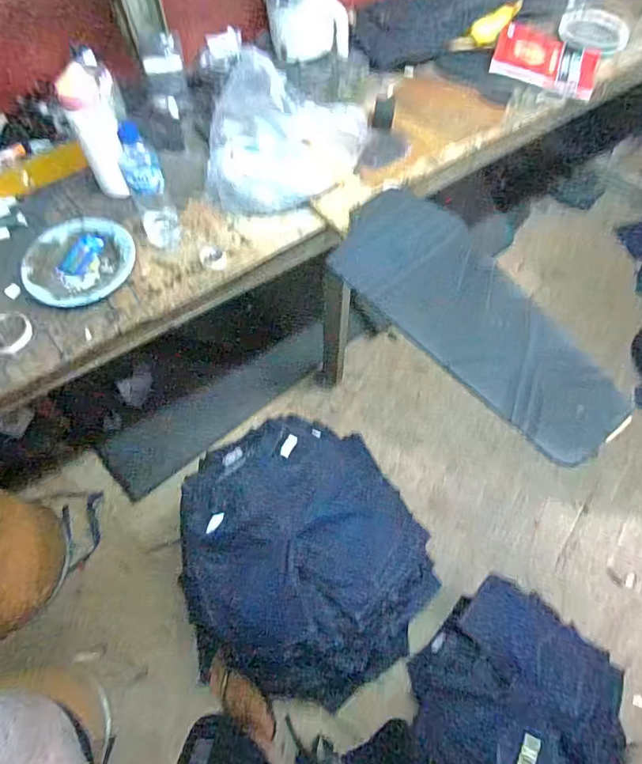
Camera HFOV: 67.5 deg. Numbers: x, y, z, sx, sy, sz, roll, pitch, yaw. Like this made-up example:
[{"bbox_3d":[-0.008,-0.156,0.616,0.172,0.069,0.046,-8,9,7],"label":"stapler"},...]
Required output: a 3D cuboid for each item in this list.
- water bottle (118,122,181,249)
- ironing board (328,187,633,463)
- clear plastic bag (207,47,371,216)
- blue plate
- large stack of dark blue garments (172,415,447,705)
[{"bbox_3d":[-0.298,-0.331,0.834,0.064,0.194,0.076,-15,65,-9],"label":"water bottle"},{"bbox_3d":[0.266,-0.128,0.840,0.227,0.029,0.574,-40,68,-9],"label":"ironing board"},{"bbox_3d":[-0.066,-0.453,0.902,0.285,0.194,0.181,5,64,0],"label":"clear plastic bag"},{"bbox_3d":[-0.436,-0.221,0.868,0.169,0.025,0.191,22,65,9],"label":"blue plate"},{"bbox_3d":[-0.033,0.457,1.203,0.583,0.383,0.594,7,64,1],"label":"large stack of dark blue garments"}]

